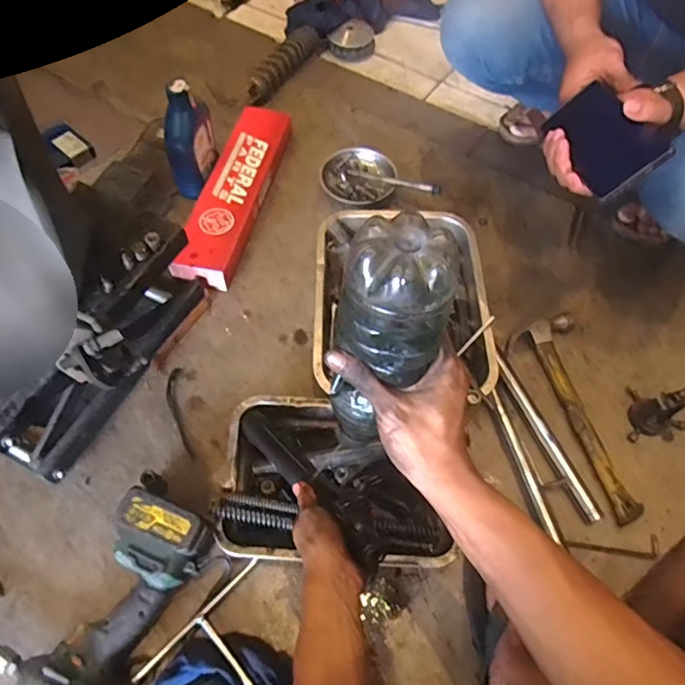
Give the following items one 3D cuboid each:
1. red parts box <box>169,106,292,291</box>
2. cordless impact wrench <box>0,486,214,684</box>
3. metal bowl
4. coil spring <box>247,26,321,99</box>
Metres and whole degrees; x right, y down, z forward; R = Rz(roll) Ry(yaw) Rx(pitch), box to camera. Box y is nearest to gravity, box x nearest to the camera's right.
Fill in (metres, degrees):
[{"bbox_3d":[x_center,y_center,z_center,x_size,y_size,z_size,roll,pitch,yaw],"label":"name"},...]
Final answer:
[{"bbox_3d":[-0.201,-0.295,0.976,0.115,0.056,0.451,11,60,6],"label":"red parts box"},{"bbox_3d":[-0.386,0.263,0.624,0.409,0.085,0.256,17,61,10],"label":"cordless impact wrench"},{"bbox_3d":[0.032,-0.323,1.011,0.144,0.044,0.144,2,56,-3],"label":"metal bowl"},{"bbox_3d":[-0.135,-0.655,1.201,0.059,0.068,0.280,23,61,11],"label":"coil spring"}]

